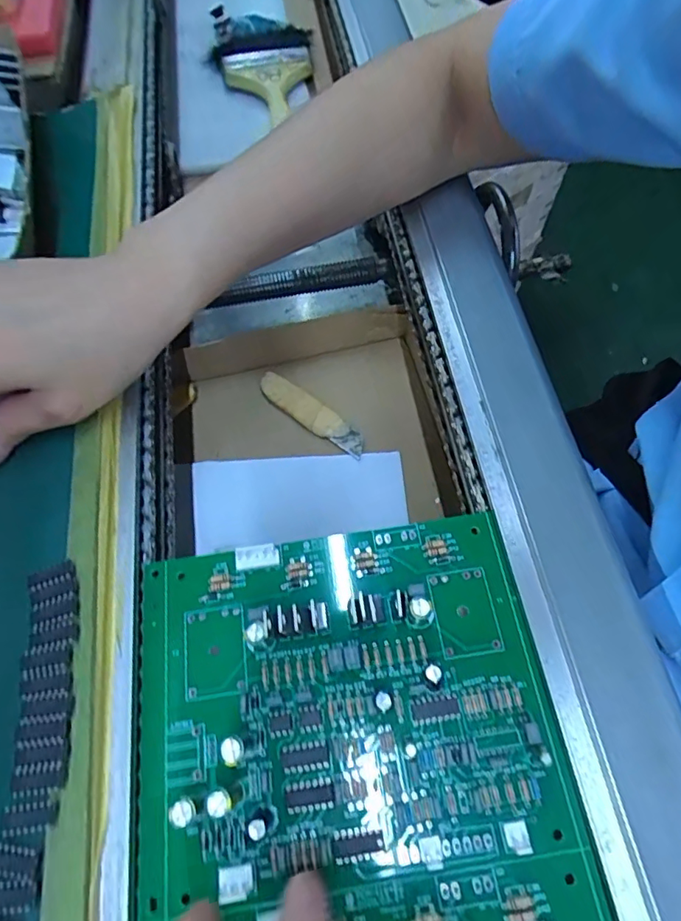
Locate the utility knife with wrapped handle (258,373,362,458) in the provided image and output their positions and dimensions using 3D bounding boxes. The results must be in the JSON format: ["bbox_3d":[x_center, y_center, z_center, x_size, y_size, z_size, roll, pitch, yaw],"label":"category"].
[{"bbox_3d":[-0.022,-0.035,0.385,0.096,0.008,0.020,36,70,17],"label":"utility knife with wrapped handle"}]

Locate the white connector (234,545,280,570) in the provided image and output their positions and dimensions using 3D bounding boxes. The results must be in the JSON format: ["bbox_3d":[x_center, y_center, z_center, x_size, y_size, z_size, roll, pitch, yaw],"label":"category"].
[{"bbox_3d":[-0.038,0.044,0.236,0.019,0.008,0.008,-8,64,-2],"label":"white connector"}]

